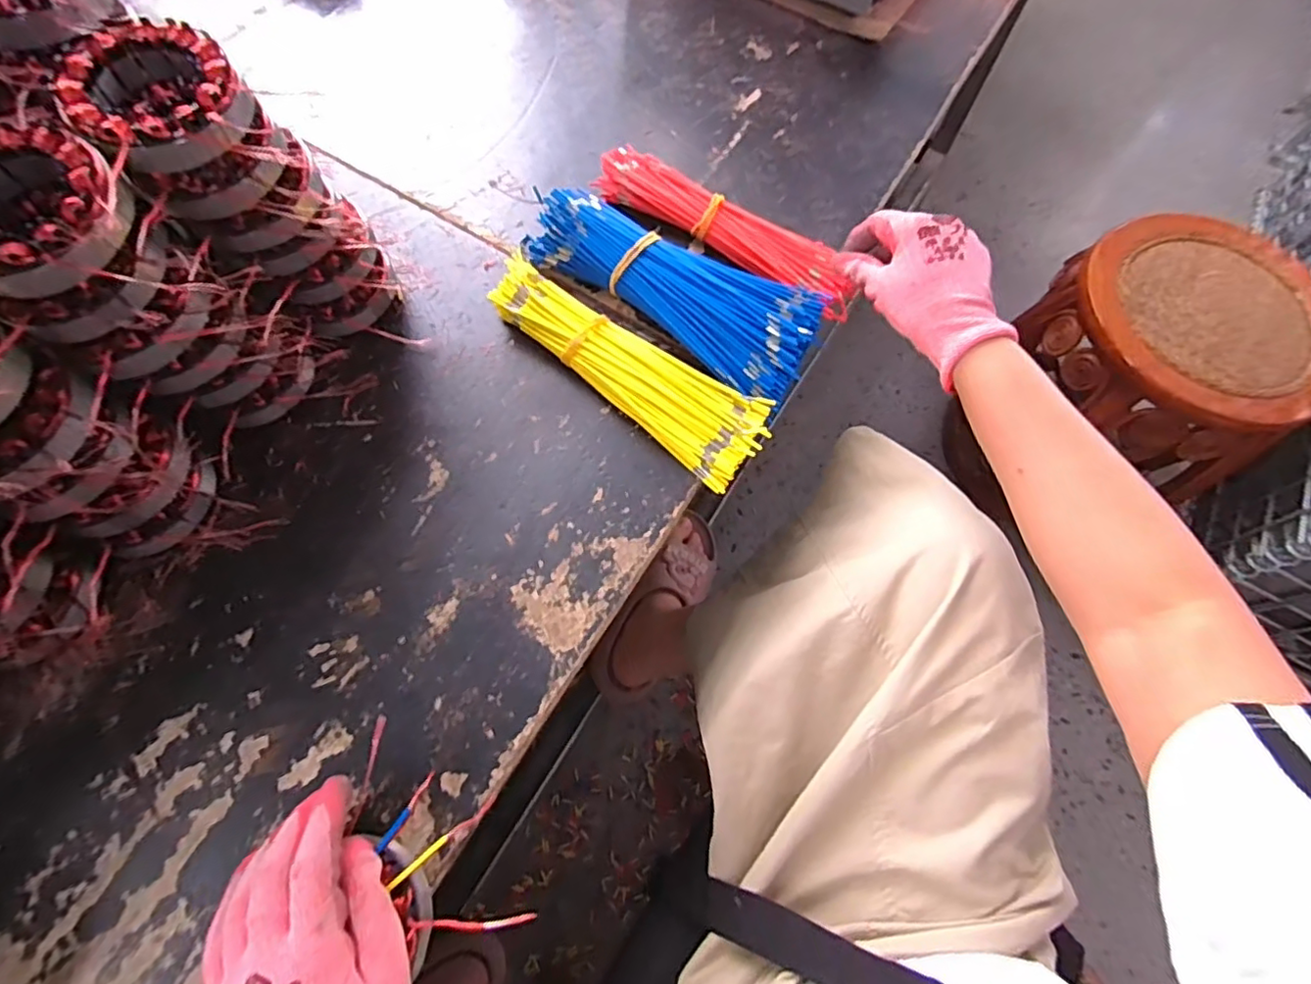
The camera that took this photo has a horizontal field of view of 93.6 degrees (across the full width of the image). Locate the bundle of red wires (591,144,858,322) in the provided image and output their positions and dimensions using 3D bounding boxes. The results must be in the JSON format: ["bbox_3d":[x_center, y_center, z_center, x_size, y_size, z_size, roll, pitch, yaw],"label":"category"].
[{"bbox_3d":[0.060,-0.227,0.521,0.242,0.032,0.048,33,70,10],"label":"bundle of red wires"}]

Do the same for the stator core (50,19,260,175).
[{"bbox_3d":[-0.269,-0.210,0.338,0.085,0.035,0.097,-24,71,-11],"label":"stator core"}]

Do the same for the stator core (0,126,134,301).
[{"bbox_3d":[-0.314,-0.135,0.314,0.096,0.041,0.089,33,70,11],"label":"stator core"}]

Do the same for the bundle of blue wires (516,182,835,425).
[{"bbox_3d":[0.021,-0.171,0.496,0.245,0.046,0.098,36,71,12],"label":"bundle of blue wires"}]

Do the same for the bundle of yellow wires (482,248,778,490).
[{"bbox_3d":[-0.022,-0.101,0.478,0.244,0.032,0.070,39,71,13],"label":"bundle of yellow wires"}]

